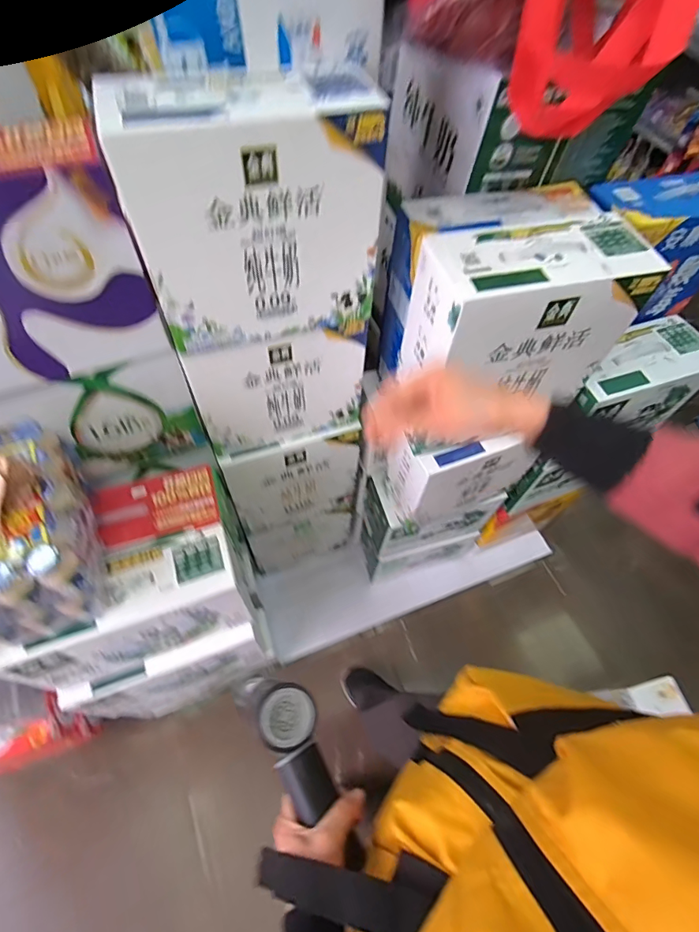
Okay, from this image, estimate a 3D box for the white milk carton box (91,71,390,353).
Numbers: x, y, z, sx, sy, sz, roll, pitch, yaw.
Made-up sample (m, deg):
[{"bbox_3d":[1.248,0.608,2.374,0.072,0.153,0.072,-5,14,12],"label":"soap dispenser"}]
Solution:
[{"bbox_3d":[-0.106,-0.287,0.521,0.263,0.239,0.116,-16,62,-12],"label":"white milk carton box"}]

